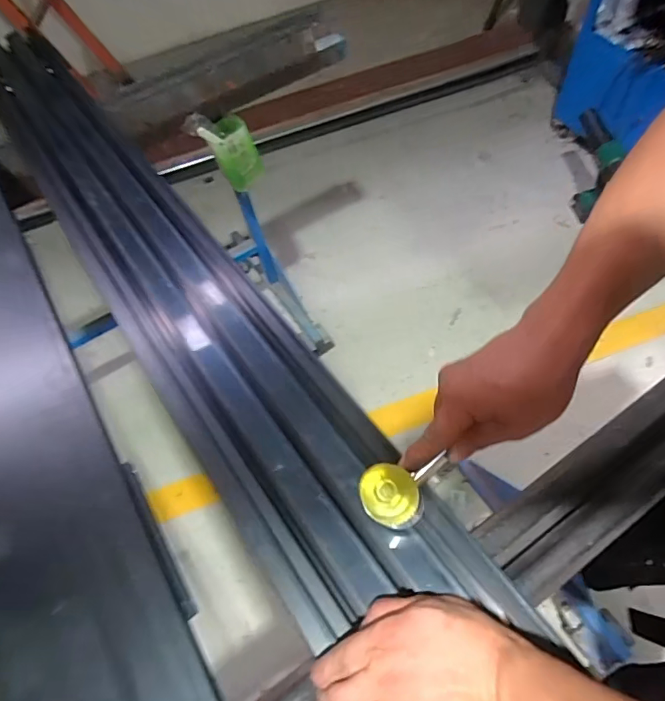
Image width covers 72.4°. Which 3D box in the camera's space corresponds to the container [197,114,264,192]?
[{"bbox_3d":[-0.230,-0.445,1.064,0.097,0.155,0.085,-36,62,-16],"label":"container"}]

